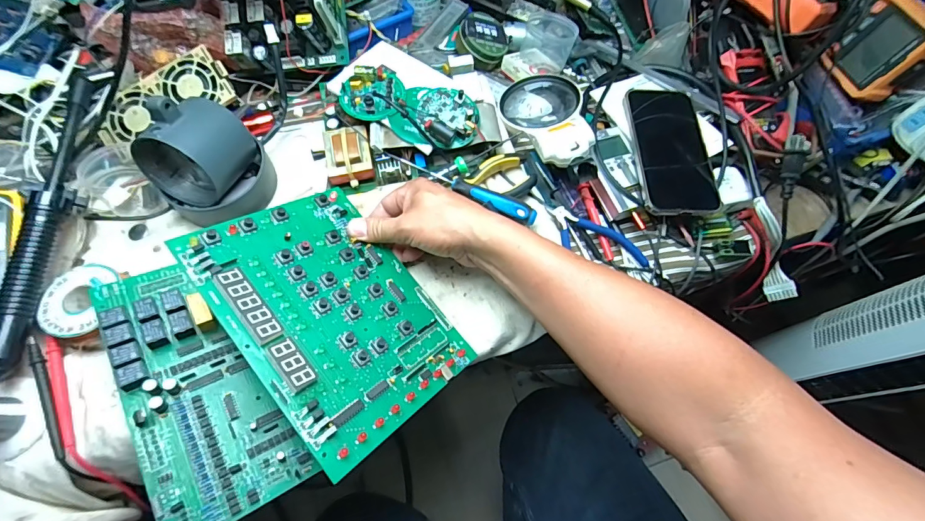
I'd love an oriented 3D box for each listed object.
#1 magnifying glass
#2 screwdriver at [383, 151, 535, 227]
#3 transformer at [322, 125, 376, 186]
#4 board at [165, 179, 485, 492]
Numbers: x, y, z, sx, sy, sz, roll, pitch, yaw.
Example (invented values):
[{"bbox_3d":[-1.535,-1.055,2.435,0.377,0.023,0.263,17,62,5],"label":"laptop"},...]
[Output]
[{"bbox_3d":[0.096,-0.164,0.488,0.095,0.049,0.163,-10,50,-8],"label":"magnifying glass"},{"bbox_3d":[-0.001,-0.076,0.443,0.165,0.020,0.021,23,66,7],"label":"screwdriver"},{"bbox_3d":[-0.125,-0.114,0.462,0.048,0.033,0.054,-9,66,-7],"label":"transformer"},{"bbox_3d":[-0.103,0.037,0.350,0.212,0.009,0.156,50,46,9],"label":"board"}]

